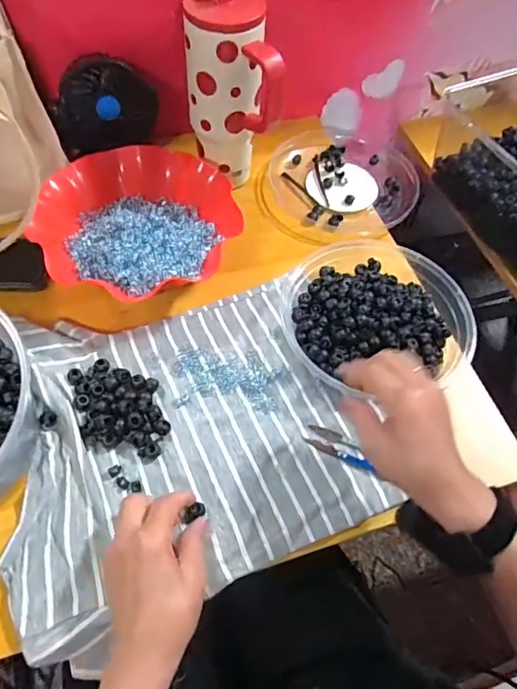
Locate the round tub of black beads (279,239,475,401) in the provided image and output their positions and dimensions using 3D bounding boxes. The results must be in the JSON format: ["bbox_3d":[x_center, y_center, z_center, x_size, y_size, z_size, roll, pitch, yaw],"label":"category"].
[{"bbox_3d":[0.128,-0.040,0.562,0.192,0.039,0.177,2,58,-3],"label":"round tub of black beads"}]

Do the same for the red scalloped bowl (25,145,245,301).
[{"bbox_3d":[-0.137,-0.135,0.591,0.218,0.067,0.207,2,58,-3],"label":"red scalloped bowl"}]

